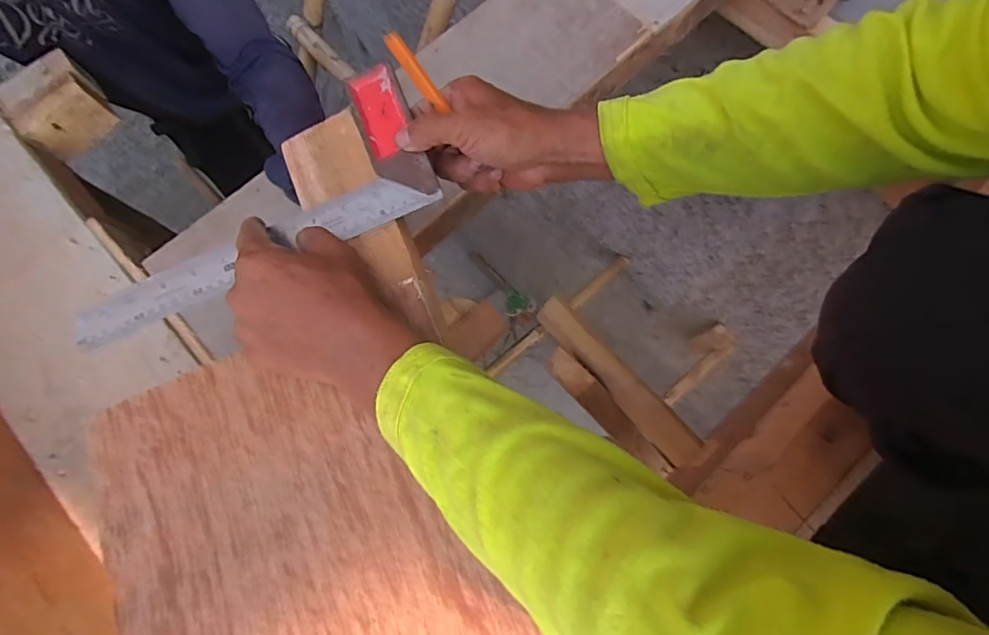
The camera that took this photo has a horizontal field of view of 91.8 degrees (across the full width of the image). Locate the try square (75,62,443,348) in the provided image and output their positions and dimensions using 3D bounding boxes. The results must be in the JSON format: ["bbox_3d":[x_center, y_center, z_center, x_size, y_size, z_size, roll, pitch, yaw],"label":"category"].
[{"bbox_3d":[-0.192,-0.075,0.369,0.301,0.011,0.118,-29,77,2],"label":"try square"}]

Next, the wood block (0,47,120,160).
[{"bbox_3d":[-0.652,-0.316,0.722,0.123,0.068,0.119,-39,79,-8],"label":"wood block"}]

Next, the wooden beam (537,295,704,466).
[{"bbox_3d":[0.166,0.080,0.658,0.052,0.042,0.275,-42,79,-8],"label":"wooden beam"}]

